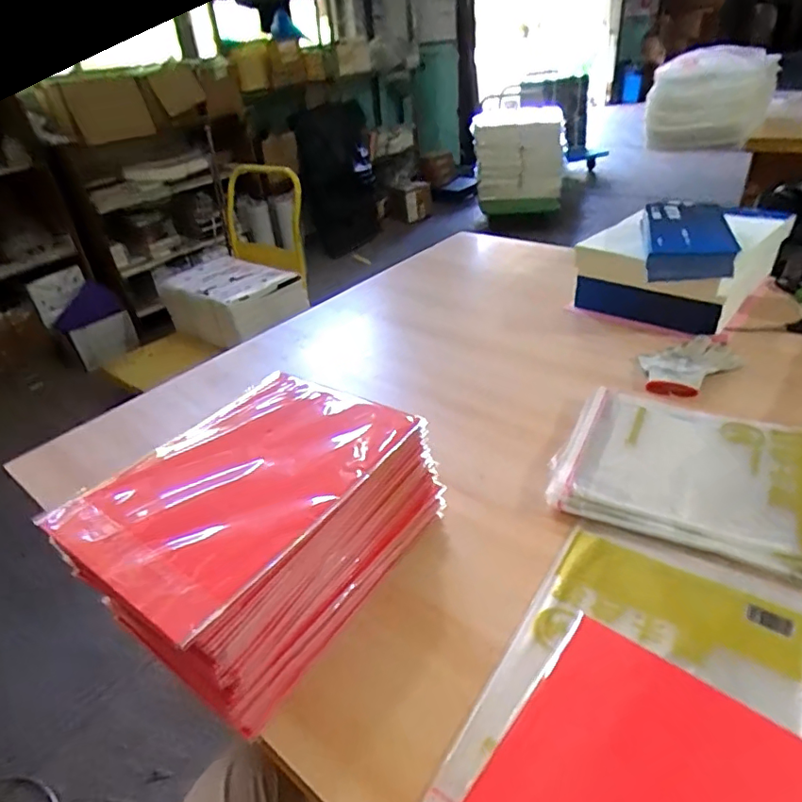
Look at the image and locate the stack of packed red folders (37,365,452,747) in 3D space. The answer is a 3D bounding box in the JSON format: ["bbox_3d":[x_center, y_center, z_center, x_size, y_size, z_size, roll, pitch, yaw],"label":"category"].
[{"bbox_3d":[-0.138,0.121,0.562,0.228,0.156,0.315,19,41,32],"label":"stack of packed red folders"}]

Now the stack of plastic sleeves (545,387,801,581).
[{"bbox_3d":[0.380,0.087,0.643,0.347,0.026,0.254,15,39,27],"label":"stack of plastic sleeves"}]

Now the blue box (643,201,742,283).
[{"bbox_3d":[0.501,-0.292,0.952,0.133,0.062,0.264,7,37,19],"label":"blue box"}]

